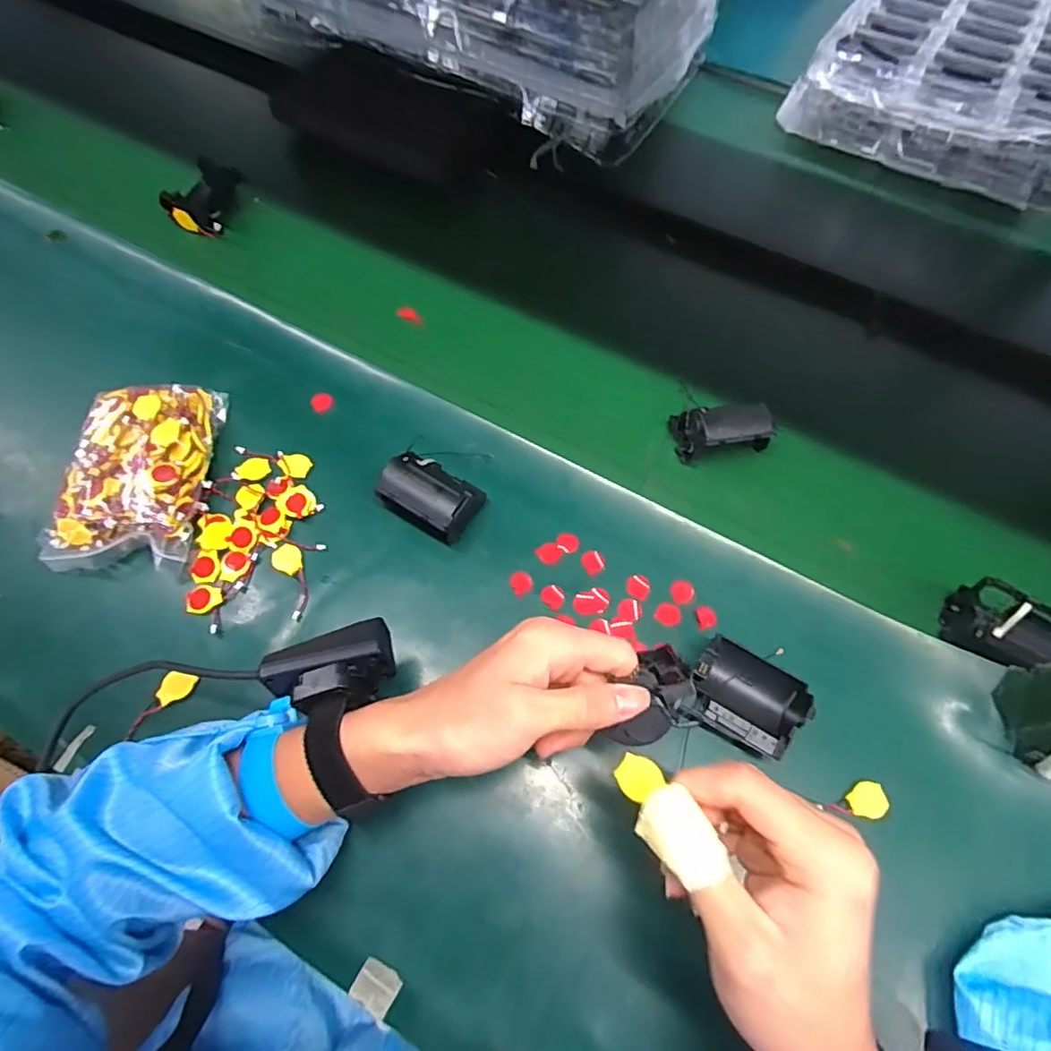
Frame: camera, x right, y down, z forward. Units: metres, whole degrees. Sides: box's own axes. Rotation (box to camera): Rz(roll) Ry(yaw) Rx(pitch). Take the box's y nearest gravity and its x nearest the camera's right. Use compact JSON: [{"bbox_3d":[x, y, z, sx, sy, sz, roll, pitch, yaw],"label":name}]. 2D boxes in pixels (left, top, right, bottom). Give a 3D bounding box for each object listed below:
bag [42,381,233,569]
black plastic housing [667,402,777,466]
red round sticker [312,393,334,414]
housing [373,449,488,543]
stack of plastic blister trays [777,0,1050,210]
[{"bbox_3d":[-0.289,-0.043,0.435,0.097,0.037,0.149,1,64,-2],"label":"bag"},{"bbox_3d":[0.160,-0.079,0.475,0.077,0.037,0.048,-5,64,-5],"label":"black plastic housing"},{"bbox_3d":[-0.170,-0.103,0.486,0.017,0.004,0.022,-31,69,-16],"label":"red round sticker"},{"bbox_3d":[-0.070,-0.023,0.428,0.065,0.040,0.048,31,66,12],"label":"housing"},{"bbox_3d":[0.551,-0.601,0.729,0.308,0.084,0.455,28,66,11],"label":"stack of plastic blister trays"}]

